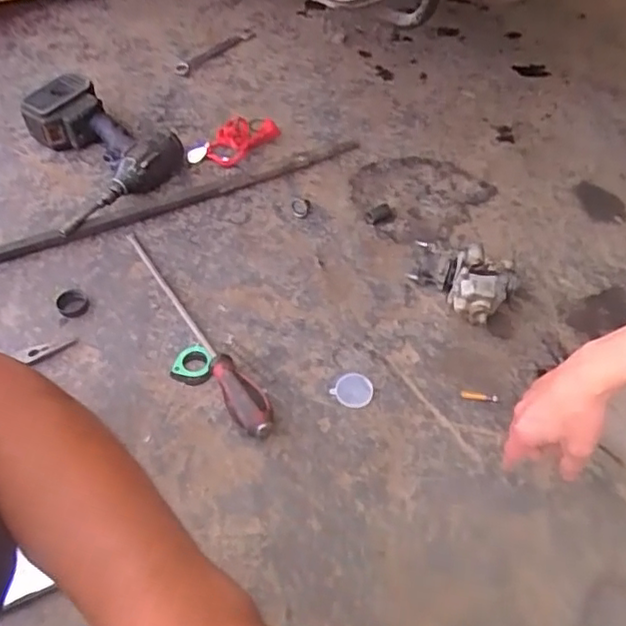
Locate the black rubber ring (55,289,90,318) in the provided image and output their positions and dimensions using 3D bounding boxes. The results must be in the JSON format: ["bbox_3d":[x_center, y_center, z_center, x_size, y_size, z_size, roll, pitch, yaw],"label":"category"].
[{"bbox_3d":[-0.327,-0.014,0.844,0.045,0.010,0.038,23,58,17],"label":"black rubber ring"}]

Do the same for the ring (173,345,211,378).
[{"bbox_3d":[-0.151,0.060,0.785,0.046,0.007,0.047,12,55,9],"label":"ring"}]

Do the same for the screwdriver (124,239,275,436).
[{"bbox_3d":[-0.154,0.004,0.805,0.039,0.041,0.382,-26,58,-17],"label":"screwdriver"}]

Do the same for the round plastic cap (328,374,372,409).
[{"bbox_3d":[0.051,0.095,0.768,0.046,0.004,0.047,0,54,1],"label":"round plastic cap"}]

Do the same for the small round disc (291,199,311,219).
[{"bbox_3d":[-0.018,-0.159,0.944,0.030,0.008,0.031,-1,82,6],"label":"small round disc"}]

